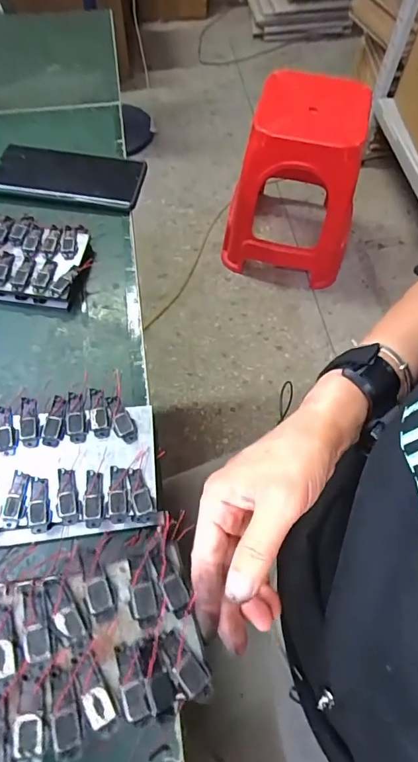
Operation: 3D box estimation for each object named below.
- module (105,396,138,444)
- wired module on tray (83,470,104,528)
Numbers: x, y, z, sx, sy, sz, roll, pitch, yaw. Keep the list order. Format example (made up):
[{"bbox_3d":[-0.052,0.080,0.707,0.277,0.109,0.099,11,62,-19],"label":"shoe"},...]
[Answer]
[{"bbox_3d":[-0.068,0.029,0.336,0.016,0.006,0.040,-23,65,-12],"label":"module"},{"bbox_3d":[-0.083,0.085,0.313,0.015,0.004,0.039,-3,65,-5],"label":"wired module on tray"}]

